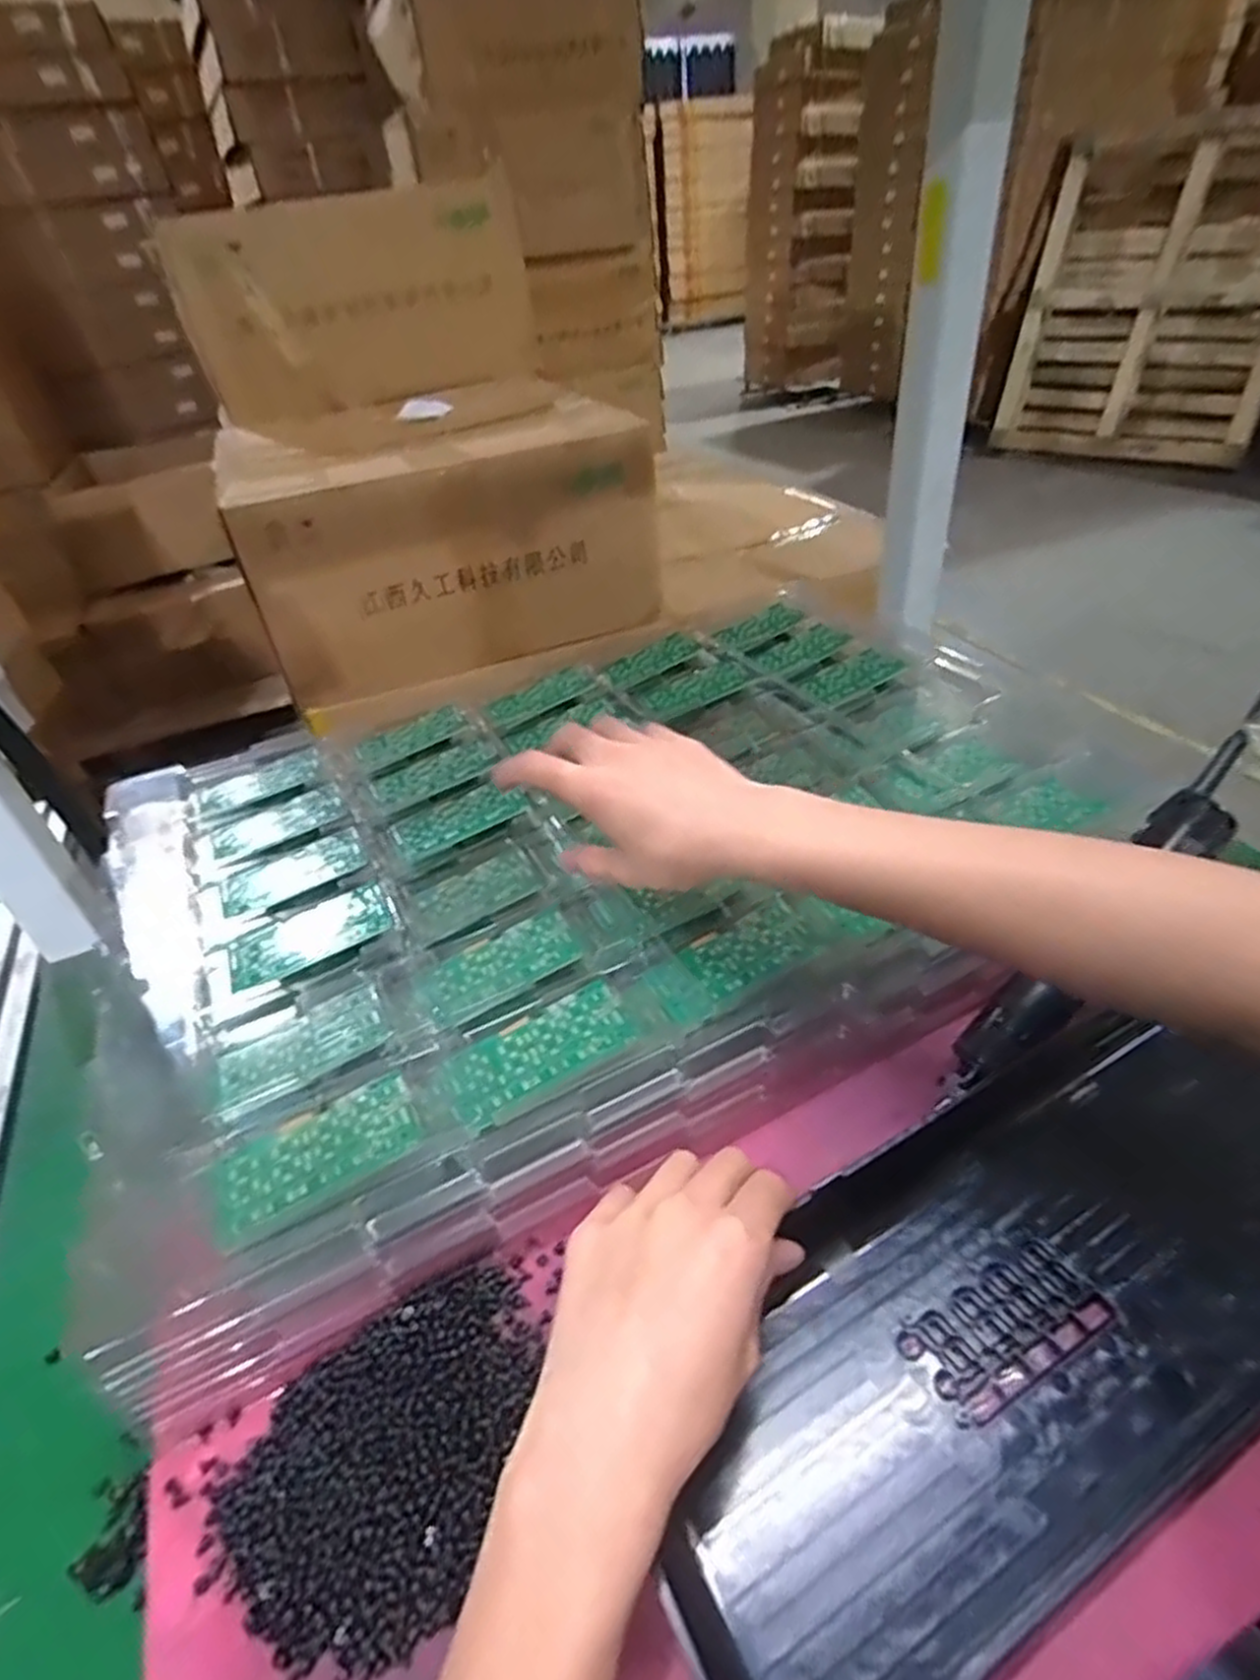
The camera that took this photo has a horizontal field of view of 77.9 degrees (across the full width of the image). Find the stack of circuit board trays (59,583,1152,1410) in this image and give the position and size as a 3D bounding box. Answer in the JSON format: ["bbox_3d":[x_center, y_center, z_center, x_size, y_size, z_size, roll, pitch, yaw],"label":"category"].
[{"bbox_3d":[-0.023,-0.009,0.549,0.644,0.071,0.456,-19,40,-21],"label":"stack of circuit board trays"}]

